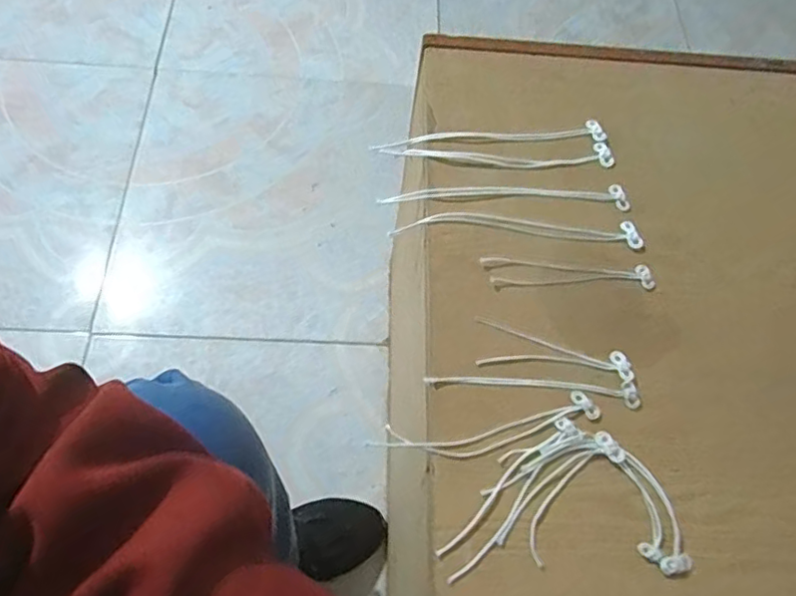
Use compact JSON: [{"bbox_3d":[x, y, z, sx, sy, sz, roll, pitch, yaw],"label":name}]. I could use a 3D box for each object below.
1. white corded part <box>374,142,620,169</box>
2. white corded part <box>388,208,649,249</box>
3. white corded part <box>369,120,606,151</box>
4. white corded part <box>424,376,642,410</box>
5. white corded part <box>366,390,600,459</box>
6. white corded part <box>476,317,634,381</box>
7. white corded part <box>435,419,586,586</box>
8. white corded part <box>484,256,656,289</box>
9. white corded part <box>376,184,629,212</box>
[{"bbox_3d":[0.085,-0.120,0.503,0.193,0.008,0.024,1,63,-4],"label":"white corded part"},{"bbox_3d":[0.094,-0.055,0.472,0.193,0.004,0.029,5,63,-2],"label":"white corded part"},{"bbox_3d":[0.078,-0.140,0.514,0.199,0.009,0.023,-4,64,-6],"label":"white corded part"},{"bbox_3d":[0.093,0.062,0.413,0.147,0.006,0.015,5,63,-2],"label":"white corded part"},{"bbox_3d":[0.060,0.088,0.397,0.155,0.004,0.030,-8,65,-9],"label":"white corded part"},{"bbox_3d":[0.111,0.037,0.426,0.110,0.004,0.035,8,63,-1],"label":"white corded part"},{"bbox_3d":[0.073,0.124,0.379,0.023,0.004,0.126,42,68,16],"label":"white corded part"},{"bbox_3d":[0.130,-0.019,0.456,0.130,0.006,0.024,3,63,-3],"label":"white corded part"},{"bbox_3d":[0.087,-0.085,0.487,0.201,0.005,0.021,2,63,-4],"label":"white corded part"}]

